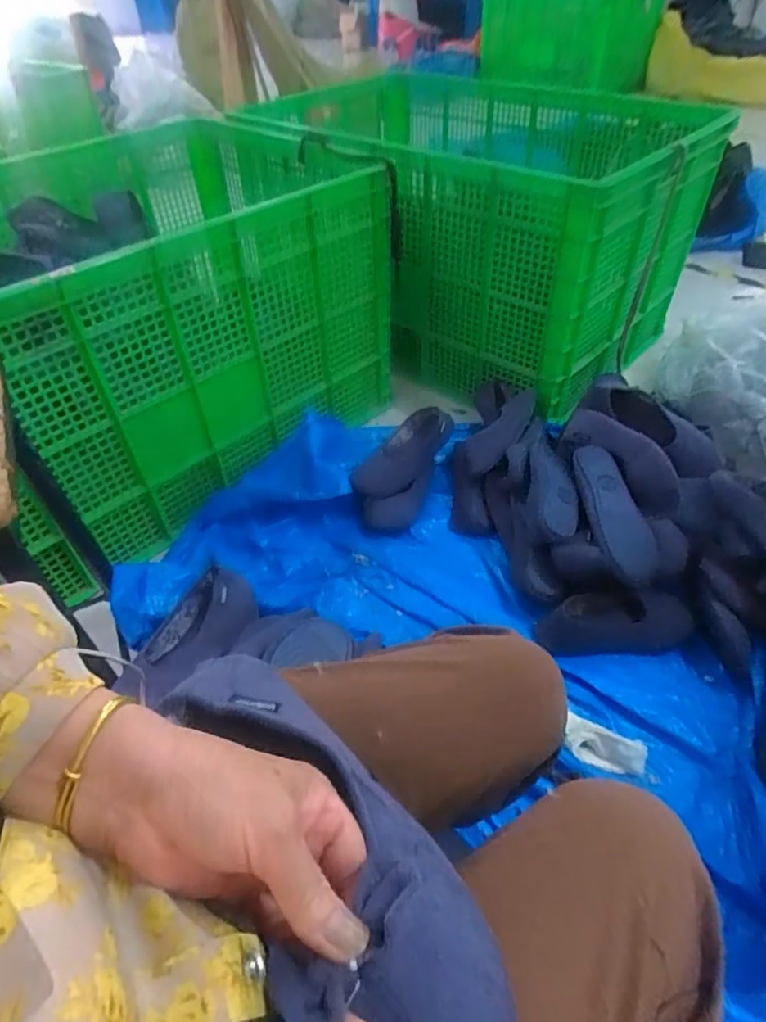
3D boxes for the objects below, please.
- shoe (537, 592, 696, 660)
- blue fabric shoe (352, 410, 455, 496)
[{"bbox_3d":[0.374,0.182,0.922,0.242,0.058,0.081,-3,46,0],"label":"shoe"},{"bbox_3d":[0.044,-0.112,1.143,0.239,0.061,0.103,-43,55,-5],"label":"blue fabric shoe"}]

